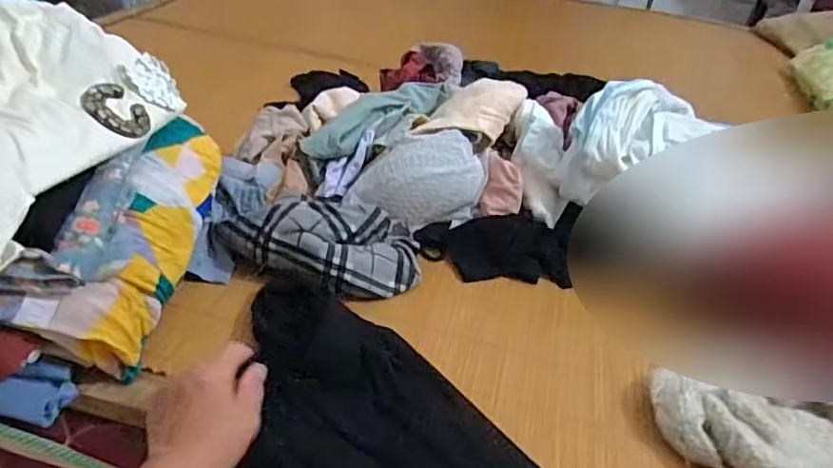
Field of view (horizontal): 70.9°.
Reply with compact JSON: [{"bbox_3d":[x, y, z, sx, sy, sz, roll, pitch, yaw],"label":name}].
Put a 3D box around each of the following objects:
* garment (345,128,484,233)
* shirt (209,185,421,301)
[{"bbox_3d":[0.003,-0.065,0.714,0.162,0.087,0.071,-14,41,-27],"label":"garment"},{"bbox_3d":[-0.115,0.001,0.659,0.235,0.075,0.119,14,36,8],"label":"shirt"}]

